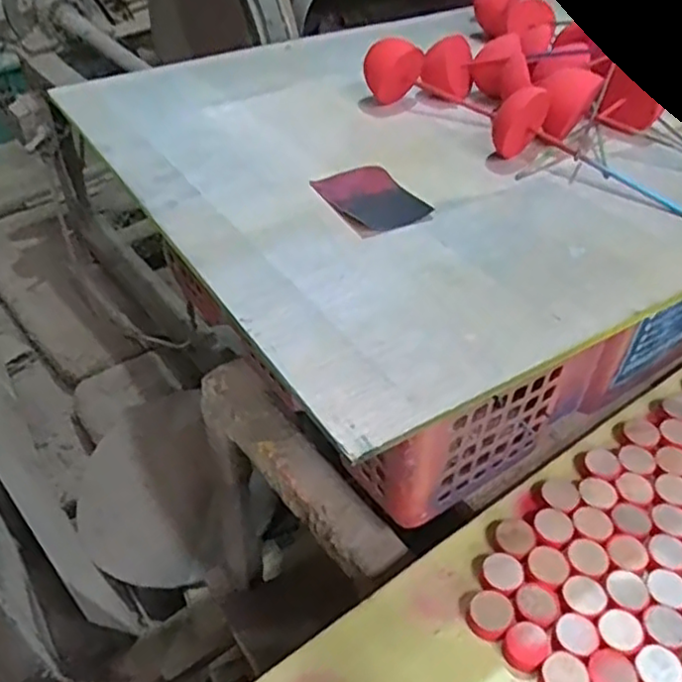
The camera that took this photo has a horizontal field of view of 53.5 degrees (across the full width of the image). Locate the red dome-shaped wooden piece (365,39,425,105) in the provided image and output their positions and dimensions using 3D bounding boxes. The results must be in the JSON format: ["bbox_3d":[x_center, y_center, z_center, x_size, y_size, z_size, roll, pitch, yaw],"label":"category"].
[{"bbox_3d":[0.034,-0.170,0.427,0.036,0.040,0.031,3,44,1],"label":"red dome-shaped wooden piece"}]

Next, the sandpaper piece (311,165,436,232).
[{"bbox_3d":[0.015,-0.074,0.347,0.041,0.005,0.061,-18,47,-19],"label":"sandpaper piece"}]

